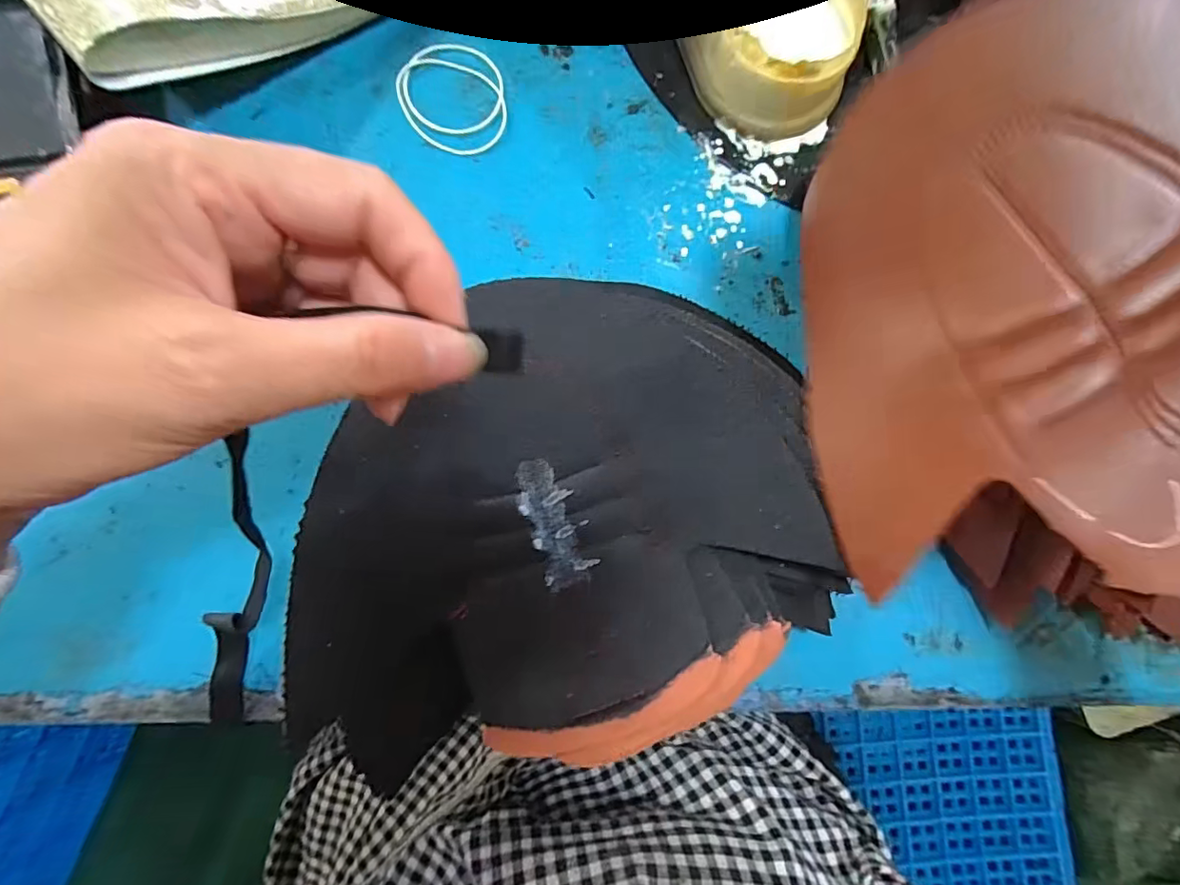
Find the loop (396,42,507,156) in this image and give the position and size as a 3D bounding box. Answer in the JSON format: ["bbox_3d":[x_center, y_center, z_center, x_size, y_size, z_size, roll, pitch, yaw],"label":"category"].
[{"bbox_3d":[-0.072,-0.182,0.280,0.054,0.004,0.067,-9,84,-7],"label":"loop"}]

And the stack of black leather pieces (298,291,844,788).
[{"bbox_3d":[-0.014,0.018,0.208,0.201,0.024,0.164,-18,85,-8],"label":"stack of black leather pieces"}]

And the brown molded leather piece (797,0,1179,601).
[{"bbox_3d":[0.162,-0.049,0.172,0.172,0.045,0.180,-6,90,26],"label":"brown molded leather piece"}]

